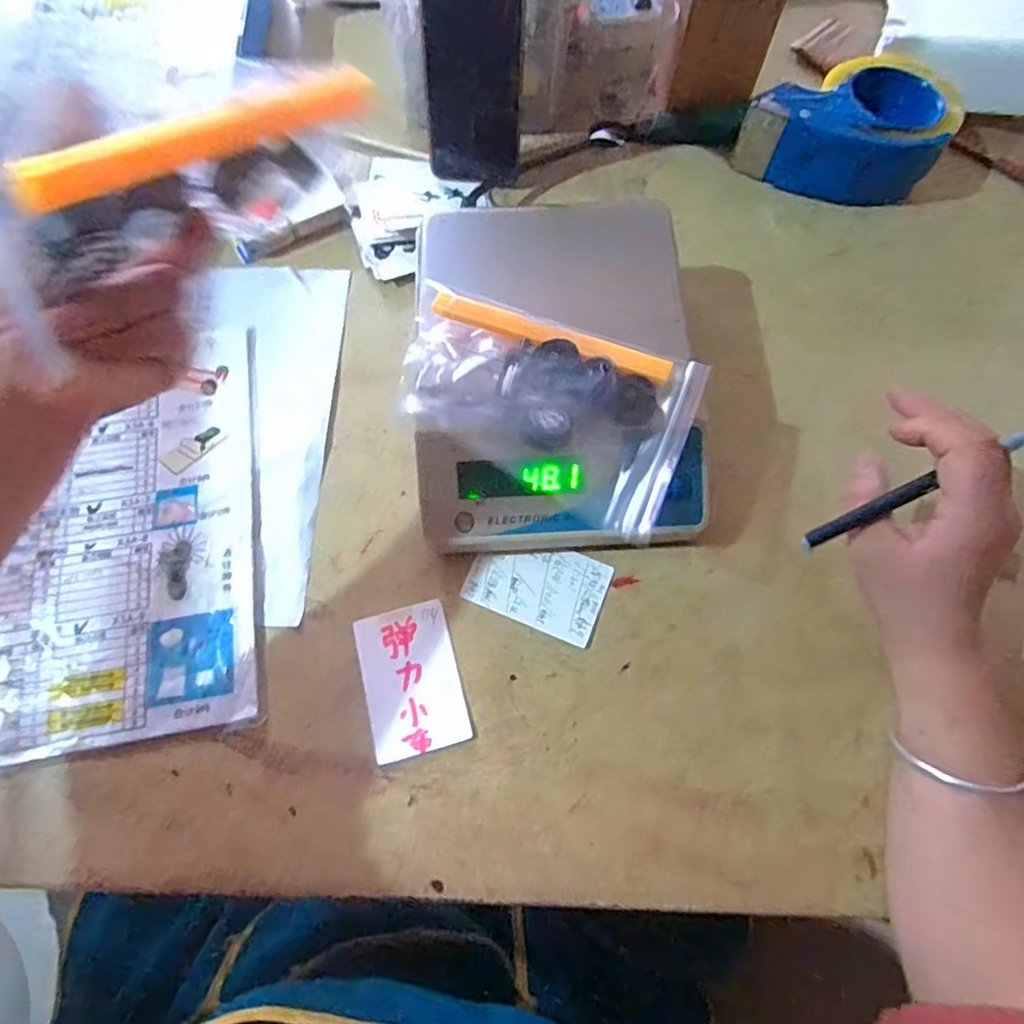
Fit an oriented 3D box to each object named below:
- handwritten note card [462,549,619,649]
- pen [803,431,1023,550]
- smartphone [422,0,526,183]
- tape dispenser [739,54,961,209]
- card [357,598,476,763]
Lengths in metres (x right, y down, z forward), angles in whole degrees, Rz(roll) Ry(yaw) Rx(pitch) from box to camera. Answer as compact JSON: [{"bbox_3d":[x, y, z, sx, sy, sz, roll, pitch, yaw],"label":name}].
[{"bbox_3d":[0.018,0.048,0.398,0.090,0.004,0.057,21,71,8],"label":"handwritten note card"},{"bbox_3d":[0.217,-0.013,0.318,0.124,0.007,0.009,-30,68,17],"label":"pen"},{"bbox_3d":[-0.030,-0.345,0.462,0.075,0.160,0.008,5,51,0],"label":"smartphone"},{"bbox_3d":[0.287,-0.329,0.508,0.154,0.064,0.121,28,72,10],"label":"tape dispenser"},{"bbox_3d":[-0.064,0.106,0.376,0.059,0.004,0.089,-15,70,-5],"label":"card"}]

